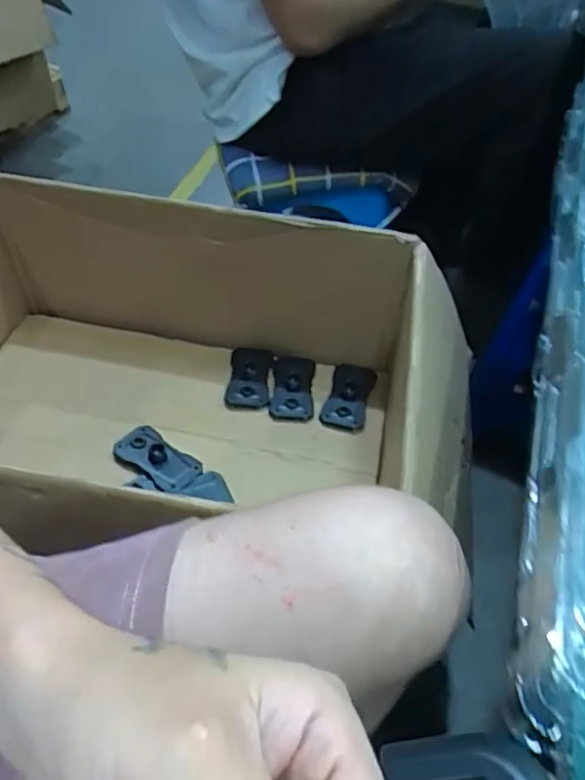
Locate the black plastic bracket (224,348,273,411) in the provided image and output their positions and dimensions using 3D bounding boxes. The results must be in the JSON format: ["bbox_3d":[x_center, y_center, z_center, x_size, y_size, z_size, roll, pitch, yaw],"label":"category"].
[{"bbox_3d":[-0.059,-0.018,0.840,0.056,0.013,0.107,3,50,0],"label":"black plastic bracket"}]

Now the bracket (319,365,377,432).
[{"bbox_3d":[0.077,0.004,0.817,0.056,0.019,0.106,15,51,10],"label":"bracket"}]

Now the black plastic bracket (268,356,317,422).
[{"bbox_3d":[0.000,-0.007,0.844,0.059,0.012,0.119,3,50,0],"label":"black plastic bracket"}]

